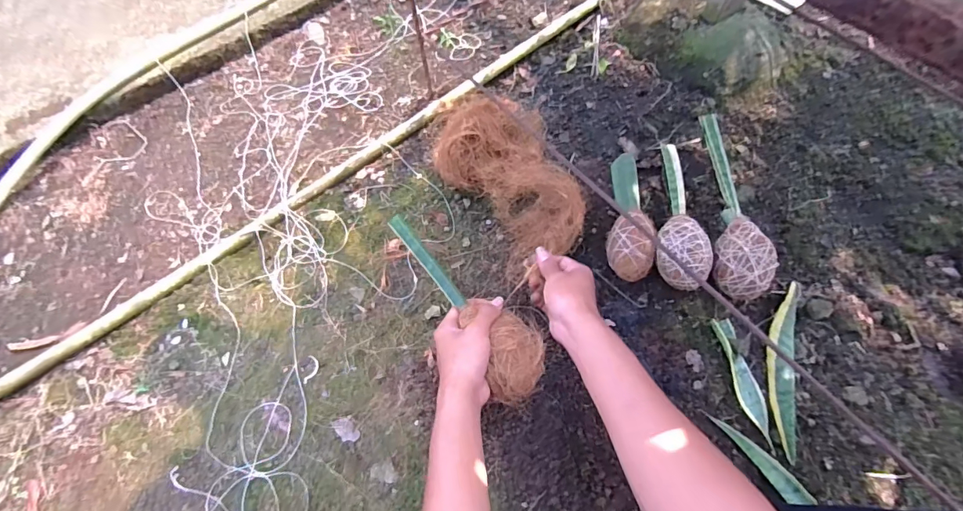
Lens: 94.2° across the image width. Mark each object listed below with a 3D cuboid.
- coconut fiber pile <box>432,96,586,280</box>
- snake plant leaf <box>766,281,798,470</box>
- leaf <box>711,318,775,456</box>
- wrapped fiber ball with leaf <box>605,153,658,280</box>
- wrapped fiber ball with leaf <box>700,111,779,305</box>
[{"bbox_3d":[0.049,-0.115,0.688,0.149,0.111,0.259,-30,67,-11],"label":"coconut fiber pile"},{"bbox_3d":[0.412,0.148,0.612,0.035,0.031,0.242,16,67,9],"label":"snake plant leaf"},{"bbox_3d":[0.362,0.171,0.612,0.032,0.017,0.173,-10,65,-3],"label":"leaf"},{"bbox_3d":[0.235,-0.065,0.707,0.062,0.069,0.220,8,66,6],"label":"wrapped fiber ball with leaf"},{"bbox_3d":[0.376,-0.071,0.687,0.073,0.086,0.283,-1,64,0],"label":"wrapped fiber ball with leaf"}]

